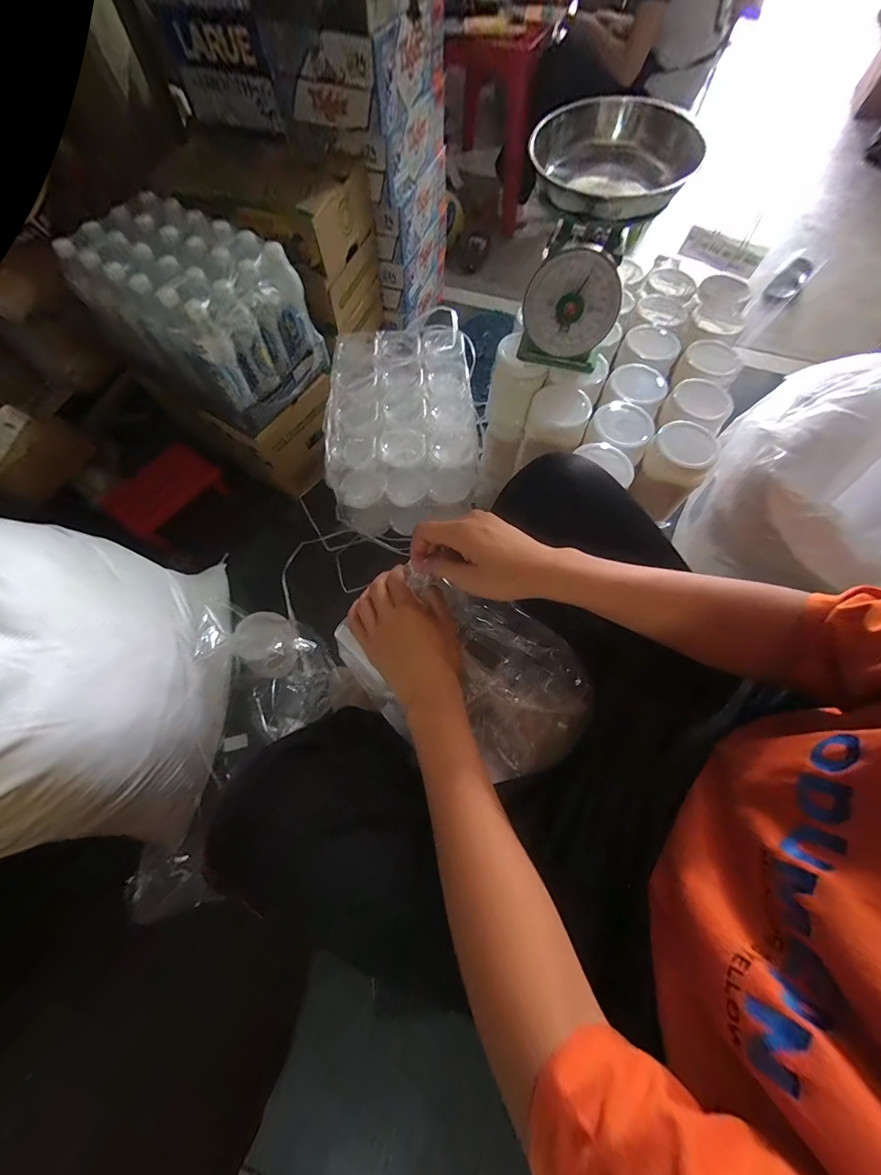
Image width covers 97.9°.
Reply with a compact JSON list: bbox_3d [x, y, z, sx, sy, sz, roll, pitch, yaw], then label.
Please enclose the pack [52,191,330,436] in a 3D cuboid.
[{"bbox_3d":[-0.484,-0.561,0.785,0.394,0.213,0.254,31,71,12],"label":"pack"}]

